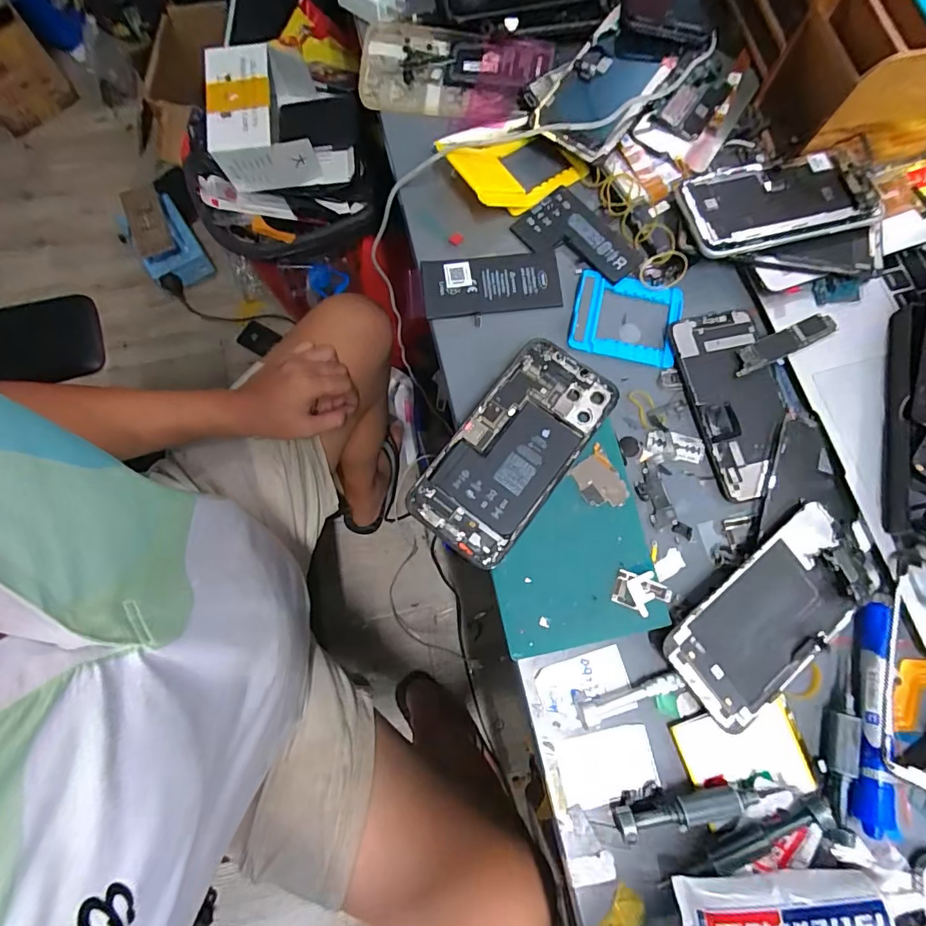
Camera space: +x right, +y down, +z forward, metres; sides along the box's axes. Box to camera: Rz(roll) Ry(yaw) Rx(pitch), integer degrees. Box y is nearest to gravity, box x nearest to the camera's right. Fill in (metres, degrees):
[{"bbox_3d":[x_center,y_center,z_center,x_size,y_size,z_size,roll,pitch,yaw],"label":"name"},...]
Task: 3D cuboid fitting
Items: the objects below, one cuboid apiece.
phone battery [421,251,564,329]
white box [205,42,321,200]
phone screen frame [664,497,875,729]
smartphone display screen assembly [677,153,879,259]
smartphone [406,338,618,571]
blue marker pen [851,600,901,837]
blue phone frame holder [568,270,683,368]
[{"bbox_3d":[0.023,-0.142,0.387,0.108,0.008,0.051,-6,84,-2],"label":"phone battery"},{"bbox_3d":[-0.318,-0.553,0.768,0.153,0.107,0.190,-8,76,-4],"label":"white box"},{"bbox_3d":[0.205,0.100,0.320,0.150,0.015,0.071,-37,80,-10],"label":"phone screen frame"},{"bbox_3d":[0.246,-0.206,0.378,0.138,0.009,0.074,-12,76,1],"label":"smartphone display screen assembly"},{"bbox_3d":[0.036,-0.011,0.337,0.076,0.006,0.160,37,80,9],"label":"smartphone"},{"bbox_3d":[0.259,0.157,0.301,0.019,0.021,0.134,13,76,2],"label":"blue marker pen"},{"bbox_3d":[0.129,-0.115,0.378,0.084,0.012,0.069,12,76,1],"label":"blue phone frame holder"}]

